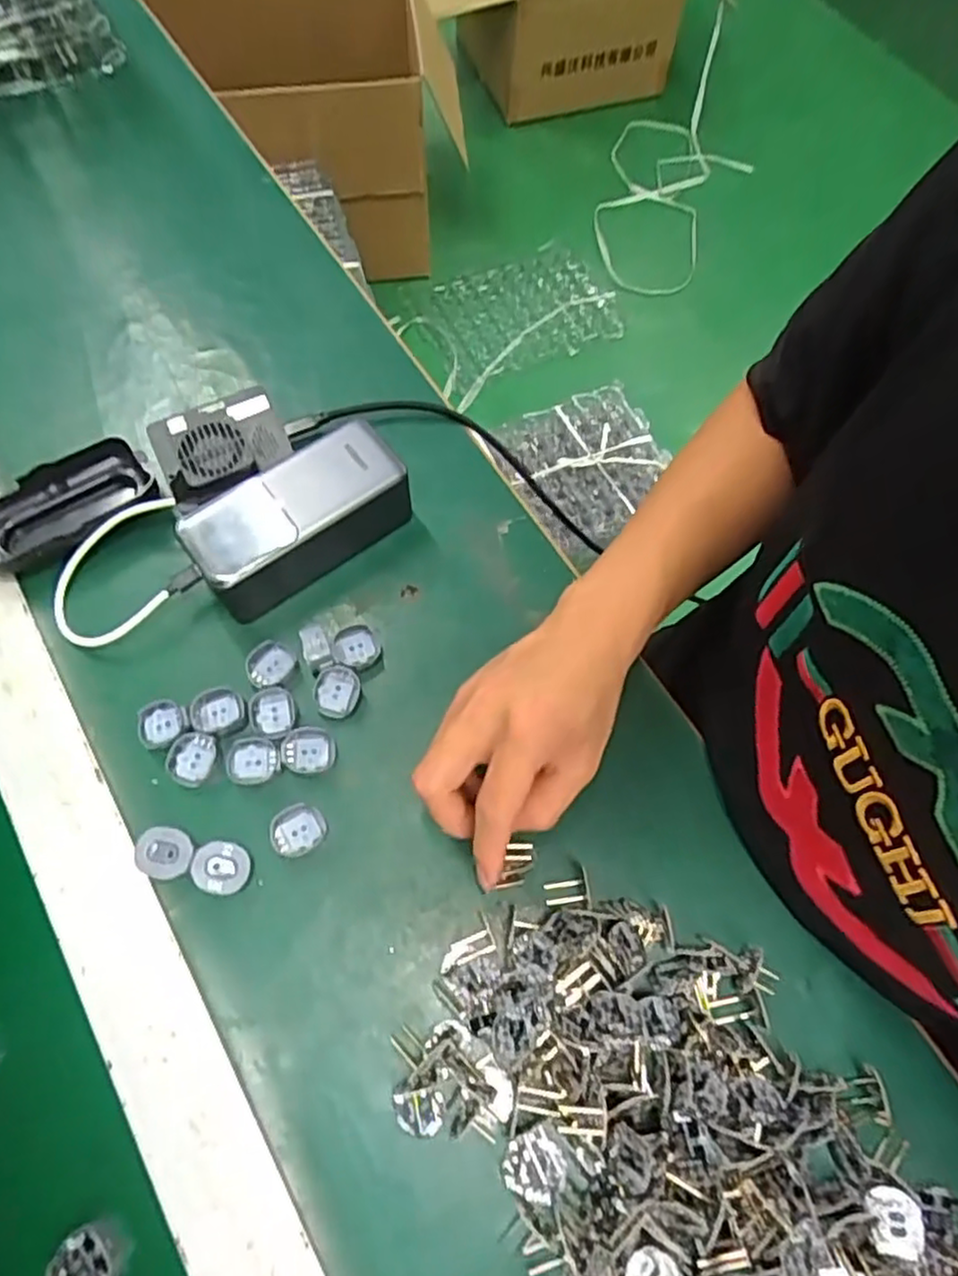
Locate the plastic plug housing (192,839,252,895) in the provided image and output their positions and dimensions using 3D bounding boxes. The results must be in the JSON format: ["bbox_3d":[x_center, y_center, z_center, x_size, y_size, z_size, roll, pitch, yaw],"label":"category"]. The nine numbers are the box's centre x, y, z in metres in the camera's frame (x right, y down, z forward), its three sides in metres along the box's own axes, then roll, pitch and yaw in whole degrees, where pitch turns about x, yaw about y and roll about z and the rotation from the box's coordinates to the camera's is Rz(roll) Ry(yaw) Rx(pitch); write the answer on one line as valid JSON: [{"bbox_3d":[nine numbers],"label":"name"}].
[{"bbox_3d":[-0.134,0.120,0.370,0.027,0.015,0.026,1,68,-2],"label":"plastic plug housing"}]

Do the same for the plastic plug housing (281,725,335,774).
[{"bbox_3d":[-0.095,0.062,0.395,0.029,0.005,0.025,-6,68,-5],"label":"plastic plug housing"}]

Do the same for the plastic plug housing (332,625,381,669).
[{"bbox_3d":[-0.072,0.005,0.419,0.027,0.009,0.025,1,68,-2],"label":"plastic plug housing"}]

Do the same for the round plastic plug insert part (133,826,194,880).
[{"bbox_3d":[-0.164,0.113,0.372,0.028,0.015,0.025,12,68,2],"label":"round plastic plug insert part"}]

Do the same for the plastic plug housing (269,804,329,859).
[{"bbox_3d":[-0.098,0.104,0.383,0.029,0.006,0.026,-32,73,-14],"label":"plastic plug housing"}]

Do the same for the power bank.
[{"bbox_3d":[-0.107,-0.071,0.426,0.127,0.050,0.059,-33,73,-15],"label":"power bank"}]

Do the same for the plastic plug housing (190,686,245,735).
[{"bbox_3d":[-0.148,0.041,0.402,0.028,0.006,0.025,-21,71,-11],"label":"plastic plug housing"}]

